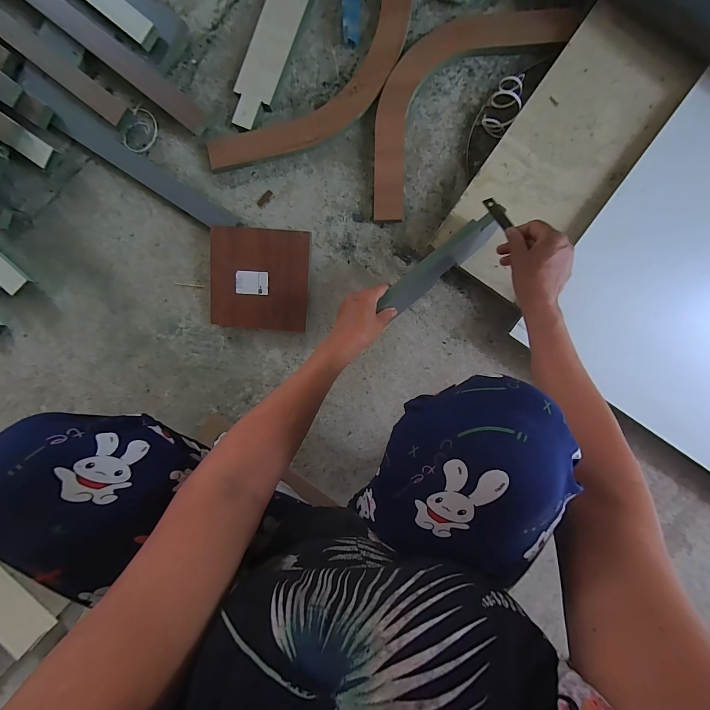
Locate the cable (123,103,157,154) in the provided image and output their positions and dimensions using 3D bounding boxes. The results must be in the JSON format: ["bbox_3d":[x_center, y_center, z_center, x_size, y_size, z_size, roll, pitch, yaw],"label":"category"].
[{"bbox_3d":[-0.396,-0.413,0.608,0.049,0.011,0.075,36,98,0],"label":"cable"}]

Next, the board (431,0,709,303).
[{"bbox_3d":[0.321,-0.304,0.516,0.186,0.026,0.418,35,98,0],"label":"board"}]

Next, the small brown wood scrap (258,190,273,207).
[{"bbox_3d":[-0.166,-0.289,0.603,0.034,0.004,0.013,-43,91,8],"label":"small brown wood scrap"}]

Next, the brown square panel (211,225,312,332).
[{"bbox_3d":[-0.173,-0.136,0.595,0.174,0.009,0.176,5,105,-2],"label":"brown square panel"}]

